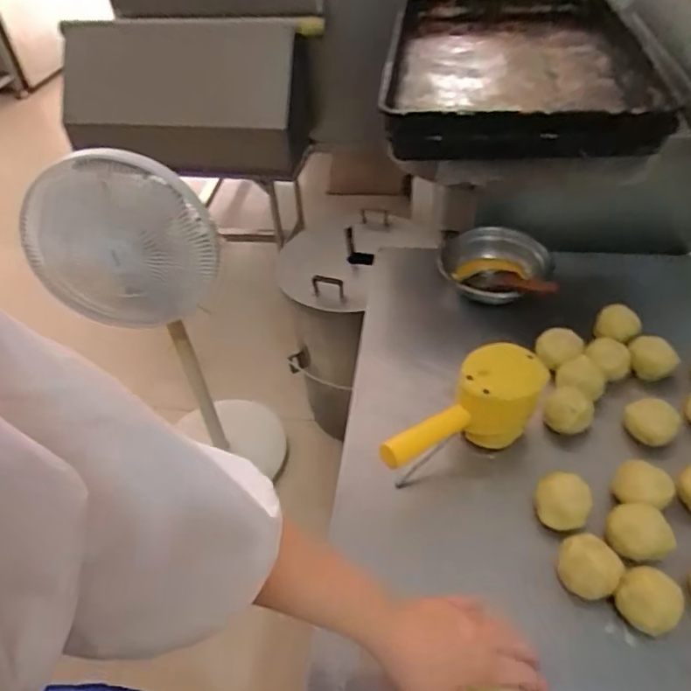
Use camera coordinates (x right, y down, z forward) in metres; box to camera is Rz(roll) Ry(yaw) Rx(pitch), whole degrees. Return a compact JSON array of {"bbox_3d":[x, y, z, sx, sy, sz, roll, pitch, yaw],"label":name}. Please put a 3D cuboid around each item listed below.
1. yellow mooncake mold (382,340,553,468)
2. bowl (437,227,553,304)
[{"bbox_3d":[0.136,0.083,0.634,0.217,0.079,0.085,-33,51,-26],"label":"yellow mooncake mold"},{"bbox_3d":[0.225,-0.114,0.873,0.150,0.058,0.158,-2,45,2],"label":"bowl"}]

